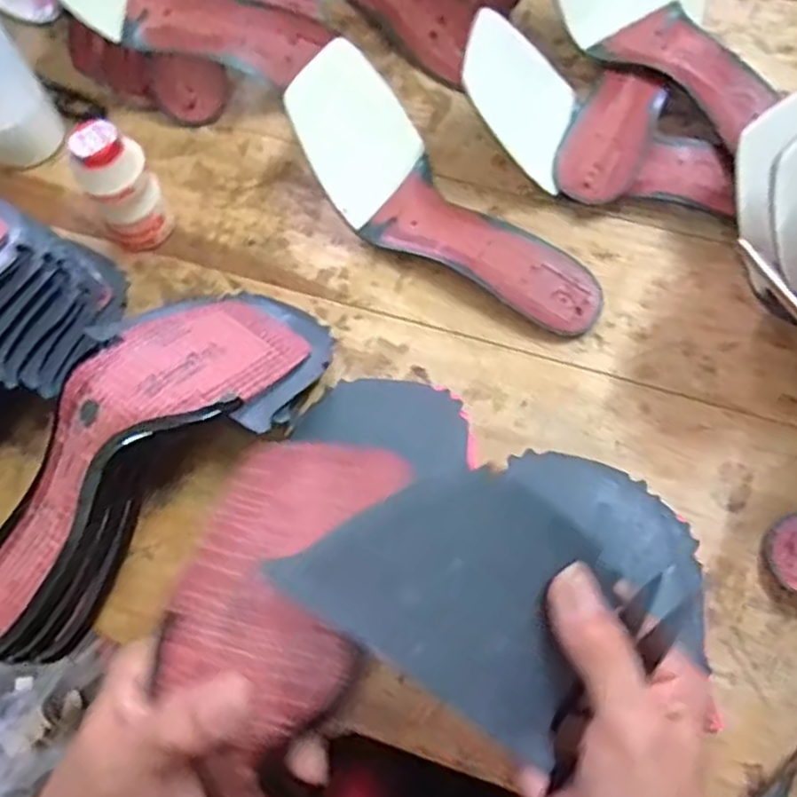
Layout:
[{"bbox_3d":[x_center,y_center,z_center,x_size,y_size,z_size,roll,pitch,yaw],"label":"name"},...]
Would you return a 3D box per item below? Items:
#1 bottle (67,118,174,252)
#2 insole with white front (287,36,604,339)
[{"bbox_3d":[-0.178,-0.135,0.456,0.041,0.081,0.034,-33,69,-11],"label":"bottle"},{"bbox_3d":[0.028,-0.125,0.464,0.244,0.047,0.084,41,74,4],"label":"insole with white front"}]

